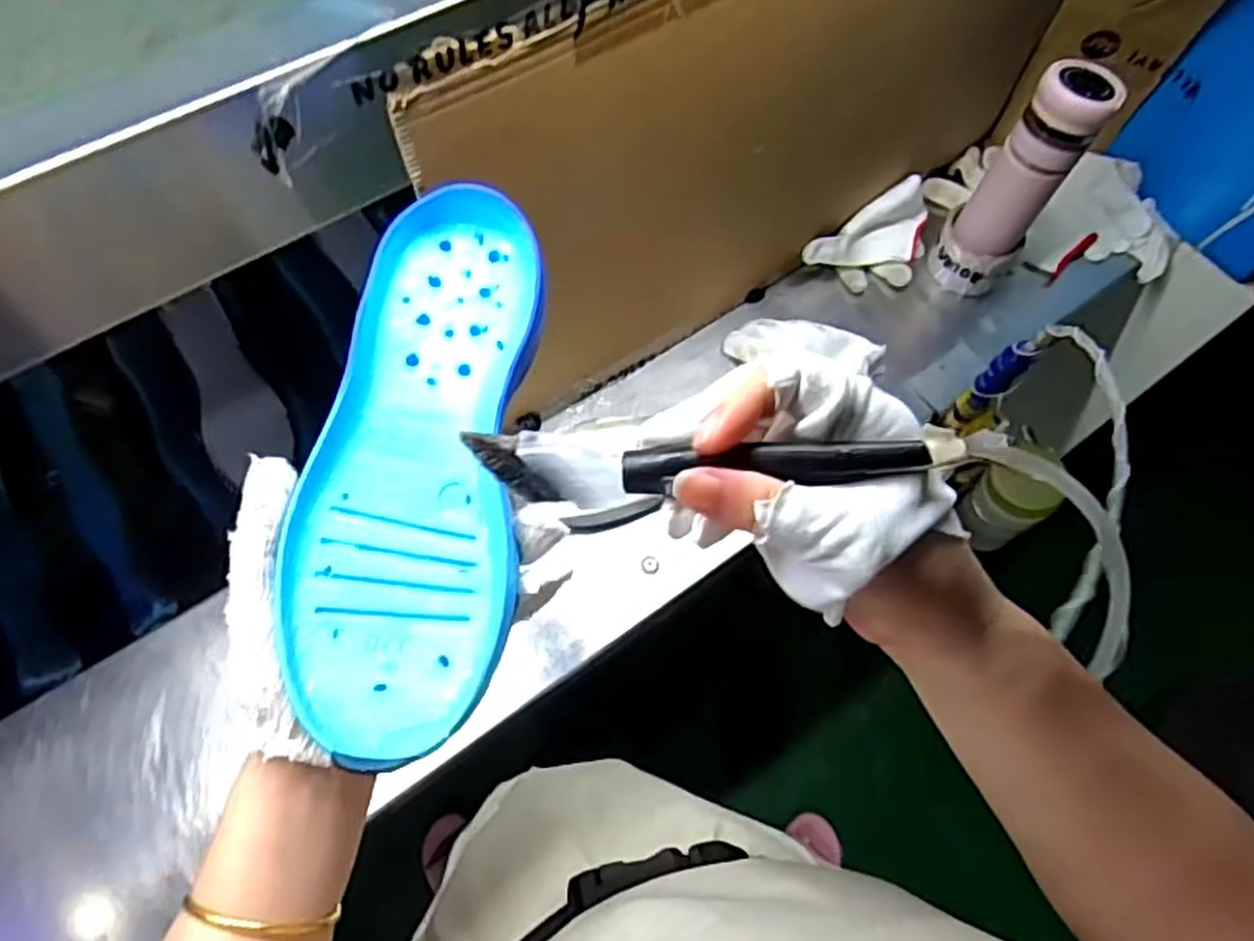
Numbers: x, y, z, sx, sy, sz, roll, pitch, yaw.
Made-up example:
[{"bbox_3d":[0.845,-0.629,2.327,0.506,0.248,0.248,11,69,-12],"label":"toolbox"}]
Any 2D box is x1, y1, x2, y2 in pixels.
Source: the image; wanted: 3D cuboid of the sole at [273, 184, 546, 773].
[{"bbox_3d":[-0.090,-0.009,0.335,0.088,0.028,0.247,4,70,1],"label":"sole"}]

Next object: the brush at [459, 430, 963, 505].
[{"bbox_3d":[0.029,-0.003,0.263,0.159,0.028,0.017,-1,64,7],"label":"brush"}]

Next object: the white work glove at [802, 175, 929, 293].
[{"bbox_3d":[0.277,-0.242,0.840,0.168,0.055,0.081,-33,67,-16],"label":"white work glove"}]

